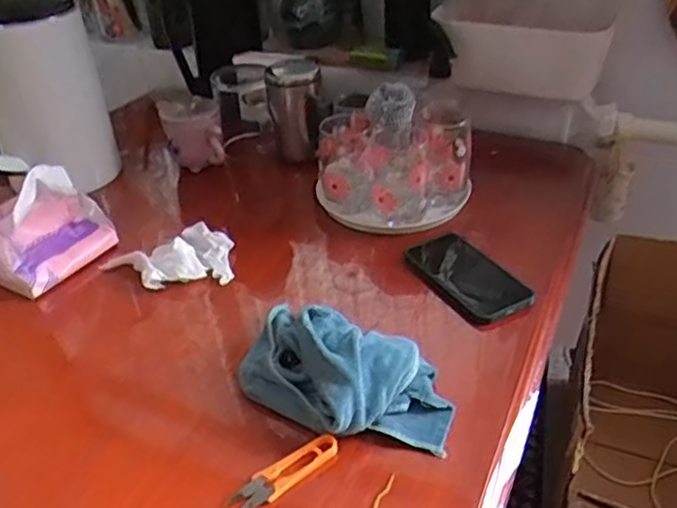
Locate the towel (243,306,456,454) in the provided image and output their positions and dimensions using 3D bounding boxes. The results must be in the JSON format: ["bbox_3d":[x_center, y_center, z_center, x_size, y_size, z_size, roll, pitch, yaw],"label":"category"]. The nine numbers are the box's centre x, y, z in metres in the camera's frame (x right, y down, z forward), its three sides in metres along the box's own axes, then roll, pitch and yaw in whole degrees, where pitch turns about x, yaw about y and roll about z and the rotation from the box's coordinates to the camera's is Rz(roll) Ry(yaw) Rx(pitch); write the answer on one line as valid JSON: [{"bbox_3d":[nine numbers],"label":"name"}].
[{"bbox_3d":[0.000,0.093,0.546,0.197,0.056,0.105,17,39,27],"label":"towel"}]

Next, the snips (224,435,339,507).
[{"bbox_3d":[-0.040,0.164,0.488,0.092,0.005,0.028,-27,41,-30],"label":"snips"}]

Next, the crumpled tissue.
[{"bbox_3d":[-0.185,0.001,0.715,0.133,0.034,0.085,-10,35,-9],"label":"crumpled tissue"}]

